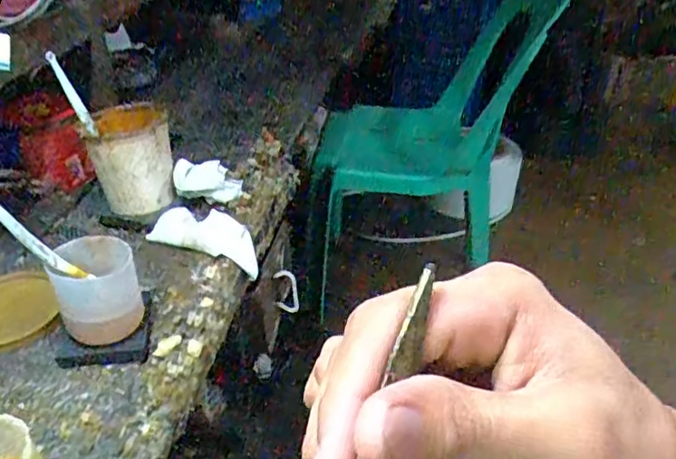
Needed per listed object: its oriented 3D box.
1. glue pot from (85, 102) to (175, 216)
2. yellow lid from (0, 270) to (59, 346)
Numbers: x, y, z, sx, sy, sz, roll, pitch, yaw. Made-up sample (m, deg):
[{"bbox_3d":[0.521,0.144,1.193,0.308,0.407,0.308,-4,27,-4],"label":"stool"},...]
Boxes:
[{"bbox_3d":[-0.224,-0.077,0.650,0.083,0.097,0.073,-10,35,-13],"label":"glue pot"},{"bbox_3d":[-0.295,0.070,0.517,0.083,0.013,0.082,-16,37,-25],"label":"yellow lid"}]

